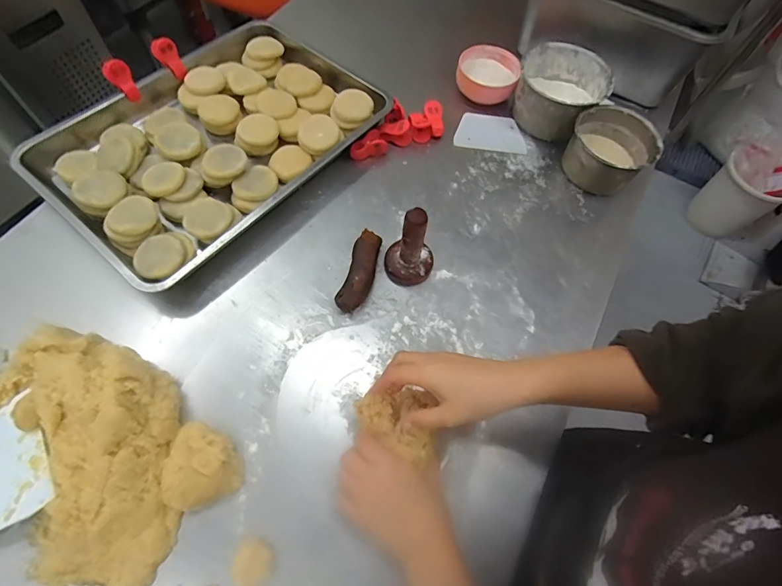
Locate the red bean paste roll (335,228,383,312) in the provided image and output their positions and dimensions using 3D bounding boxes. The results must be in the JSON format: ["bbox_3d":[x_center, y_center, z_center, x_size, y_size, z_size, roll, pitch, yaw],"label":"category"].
[{"bbox_3d":[-0.042,-0.031,0.588,0.039,0.039,0.124,13,63,3],"label":"red bean paste roll"}]

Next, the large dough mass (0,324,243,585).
[{"bbox_3d":[-0.333,0.161,0.451,0.299,0.066,0.201,39,67,15],"label":"large dough mass"}]

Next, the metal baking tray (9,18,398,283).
[{"bbox_3d":[-0.282,-0.255,0.663,0.364,0.057,0.473,39,68,15],"label":"metal baking tray"}]

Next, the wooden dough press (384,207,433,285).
[{"bbox_3d":[0.027,-0.062,0.550,0.067,0.120,0.057,9,63,1],"label":"wooden dough press"}]

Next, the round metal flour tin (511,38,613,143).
[{"bbox_3d":[0.289,-0.345,0.724,0.141,0.081,0.145,24,64,8],"label":"round metal flour tin"}]

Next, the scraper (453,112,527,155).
[{"bbox_3d":[0.172,-0.281,0.733,0.121,0.006,0.082,4,69,-6],"label":"scraper"}]

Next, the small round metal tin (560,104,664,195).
[{"bbox_3d":[0.348,-0.229,0.675,0.129,0.069,0.122,1,63,-3],"label":"small round metal tin"}]

